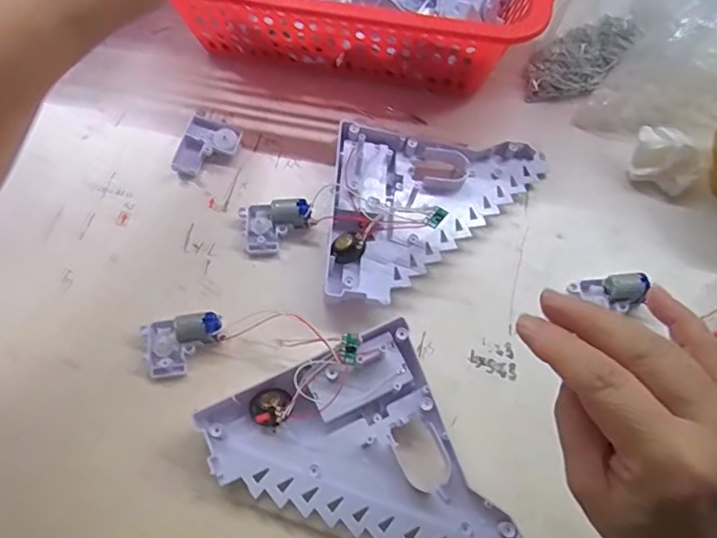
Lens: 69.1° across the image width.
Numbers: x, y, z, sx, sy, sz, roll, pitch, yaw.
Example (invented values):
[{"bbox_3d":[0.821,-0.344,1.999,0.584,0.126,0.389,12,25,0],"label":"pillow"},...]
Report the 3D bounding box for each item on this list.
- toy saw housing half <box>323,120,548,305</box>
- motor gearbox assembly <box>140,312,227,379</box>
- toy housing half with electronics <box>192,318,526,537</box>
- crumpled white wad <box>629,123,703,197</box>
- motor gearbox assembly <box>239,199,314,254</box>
[{"bbox_3d":[0.057,-0.036,0.367,0.149,0.031,0.130,3,68,1],"label":"toy saw housing half"},{"bbox_3d":[-0.111,0.048,0.330,0.051,0.021,0.034,-8,69,-3],"label":"motor gearbox assembly"},{"bbox_3d":[0.000,0.122,0.290,0.134,0.022,0.150,-23,70,-9],"label":"toy housing half with electronics"},{"bbox_3d":[0.227,-0.080,0.384,0.049,0.032,0.034,27,71,10],"label":"crumpled white wad"},{"bbox_3d":[-0.058,-0.030,0.368,0.050,0.021,0.033,-3,68,-1],"label":"motor gearbox assembly"}]

